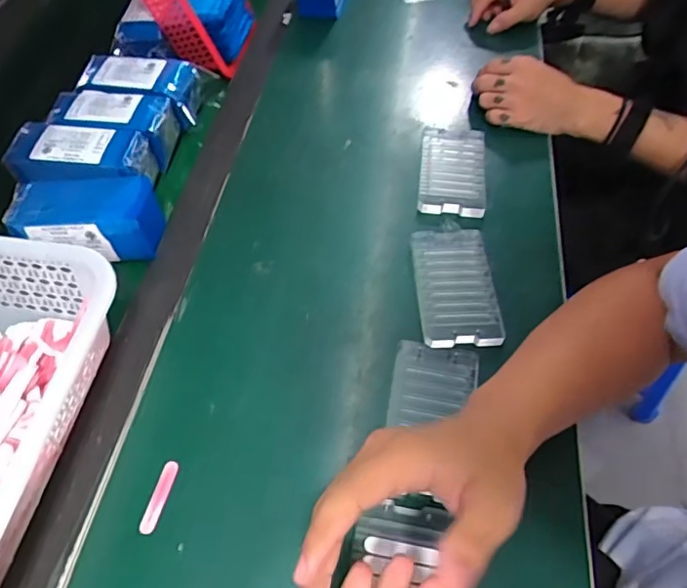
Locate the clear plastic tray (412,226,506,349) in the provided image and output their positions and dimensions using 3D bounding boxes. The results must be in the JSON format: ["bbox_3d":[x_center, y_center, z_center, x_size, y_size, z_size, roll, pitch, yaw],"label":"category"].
[{"bbox_3d":[0.101,-0.010,0.502,0.068,0.010,0.124,-2,55,1],"label":"clear plastic tray"}]

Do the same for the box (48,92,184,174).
[{"bbox_3d":[-0.252,-0.184,0.599,0.136,0.052,0.067,3,55,4],"label":"box"}]

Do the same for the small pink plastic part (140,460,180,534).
[{"bbox_3d":[-0.134,0.146,0.397,0.012,0.004,0.051,9,56,8],"label":"small pink plastic part"}]

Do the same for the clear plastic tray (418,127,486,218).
[{"bbox_3d":[0.119,-0.139,0.595,0.068,0.010,0.132,5,56,6],"label":"clear plastic tray"}]

